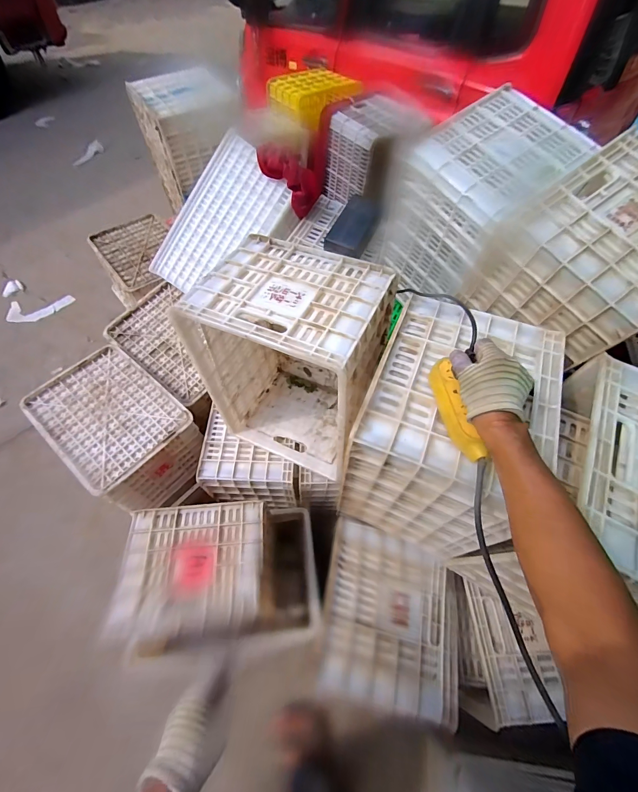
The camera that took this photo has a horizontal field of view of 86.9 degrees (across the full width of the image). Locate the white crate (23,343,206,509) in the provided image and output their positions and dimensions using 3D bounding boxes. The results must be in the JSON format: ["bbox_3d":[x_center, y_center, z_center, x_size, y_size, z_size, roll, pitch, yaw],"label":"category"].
[{"bbox_3d":[-0.655,0.116,1.146,0.466,0.270,0.330,37,64,19],"label":"white crate"}]

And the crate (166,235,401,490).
[{"bbox_3d":[-0.061,-0.074,0.862,0.360,0.517,0.290,25,61,12],"label":"crate"}]

